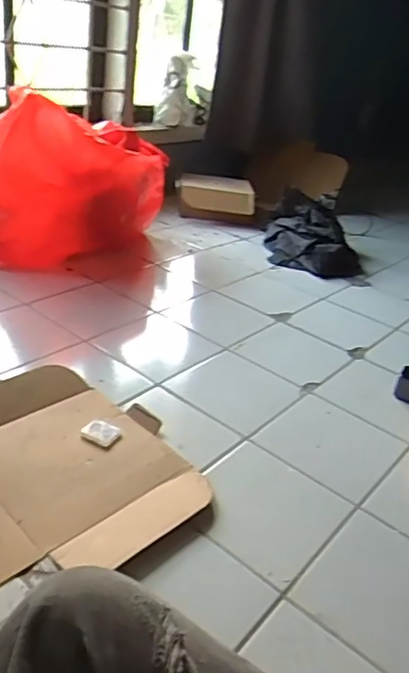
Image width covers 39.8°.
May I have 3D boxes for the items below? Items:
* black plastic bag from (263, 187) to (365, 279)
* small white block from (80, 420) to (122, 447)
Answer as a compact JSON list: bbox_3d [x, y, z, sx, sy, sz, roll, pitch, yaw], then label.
[{"bbox_3d":[0.335,-0.317,1.722,0.274,0.132,0.367,6,29,-4],"label":"black plastic bag"},{"bbox_3d":[-0.159,0.146,0.870,0.054,0.010,0.041,21,32,21],"label":"small white block"}]

